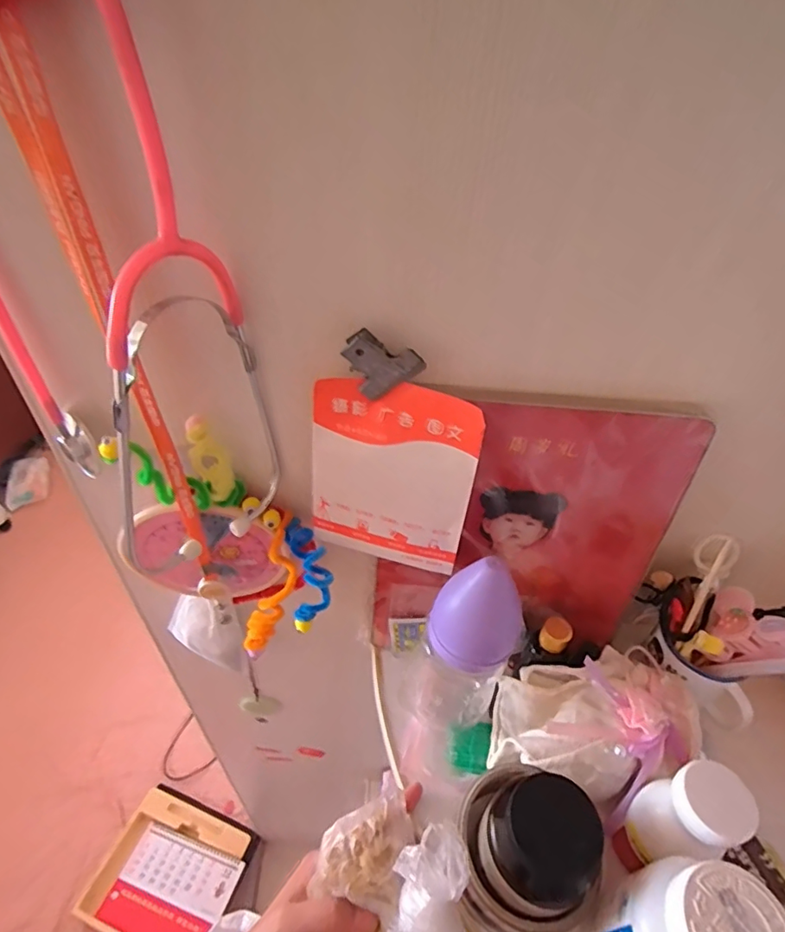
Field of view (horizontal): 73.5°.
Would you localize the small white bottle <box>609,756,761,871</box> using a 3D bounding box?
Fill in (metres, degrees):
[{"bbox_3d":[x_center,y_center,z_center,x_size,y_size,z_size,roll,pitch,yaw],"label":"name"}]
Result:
[{"bbox_3d":[0.167,0.216,0.315,0.054,0.094,0.042,-16,47,-20],"label":"small white bottle"}]

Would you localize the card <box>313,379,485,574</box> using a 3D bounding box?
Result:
[{"bbox_3d":[-0.001,0.010,0.339,0.101,0.135,0.010,15,37,11],"label":"card"}]

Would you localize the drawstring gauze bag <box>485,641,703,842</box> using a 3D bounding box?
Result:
[{"bbox_3d":[0.141,0.189,0.370,0.130,0.071,0.095,-4,44,-9],"label":"drawstring gauze bag"}]

